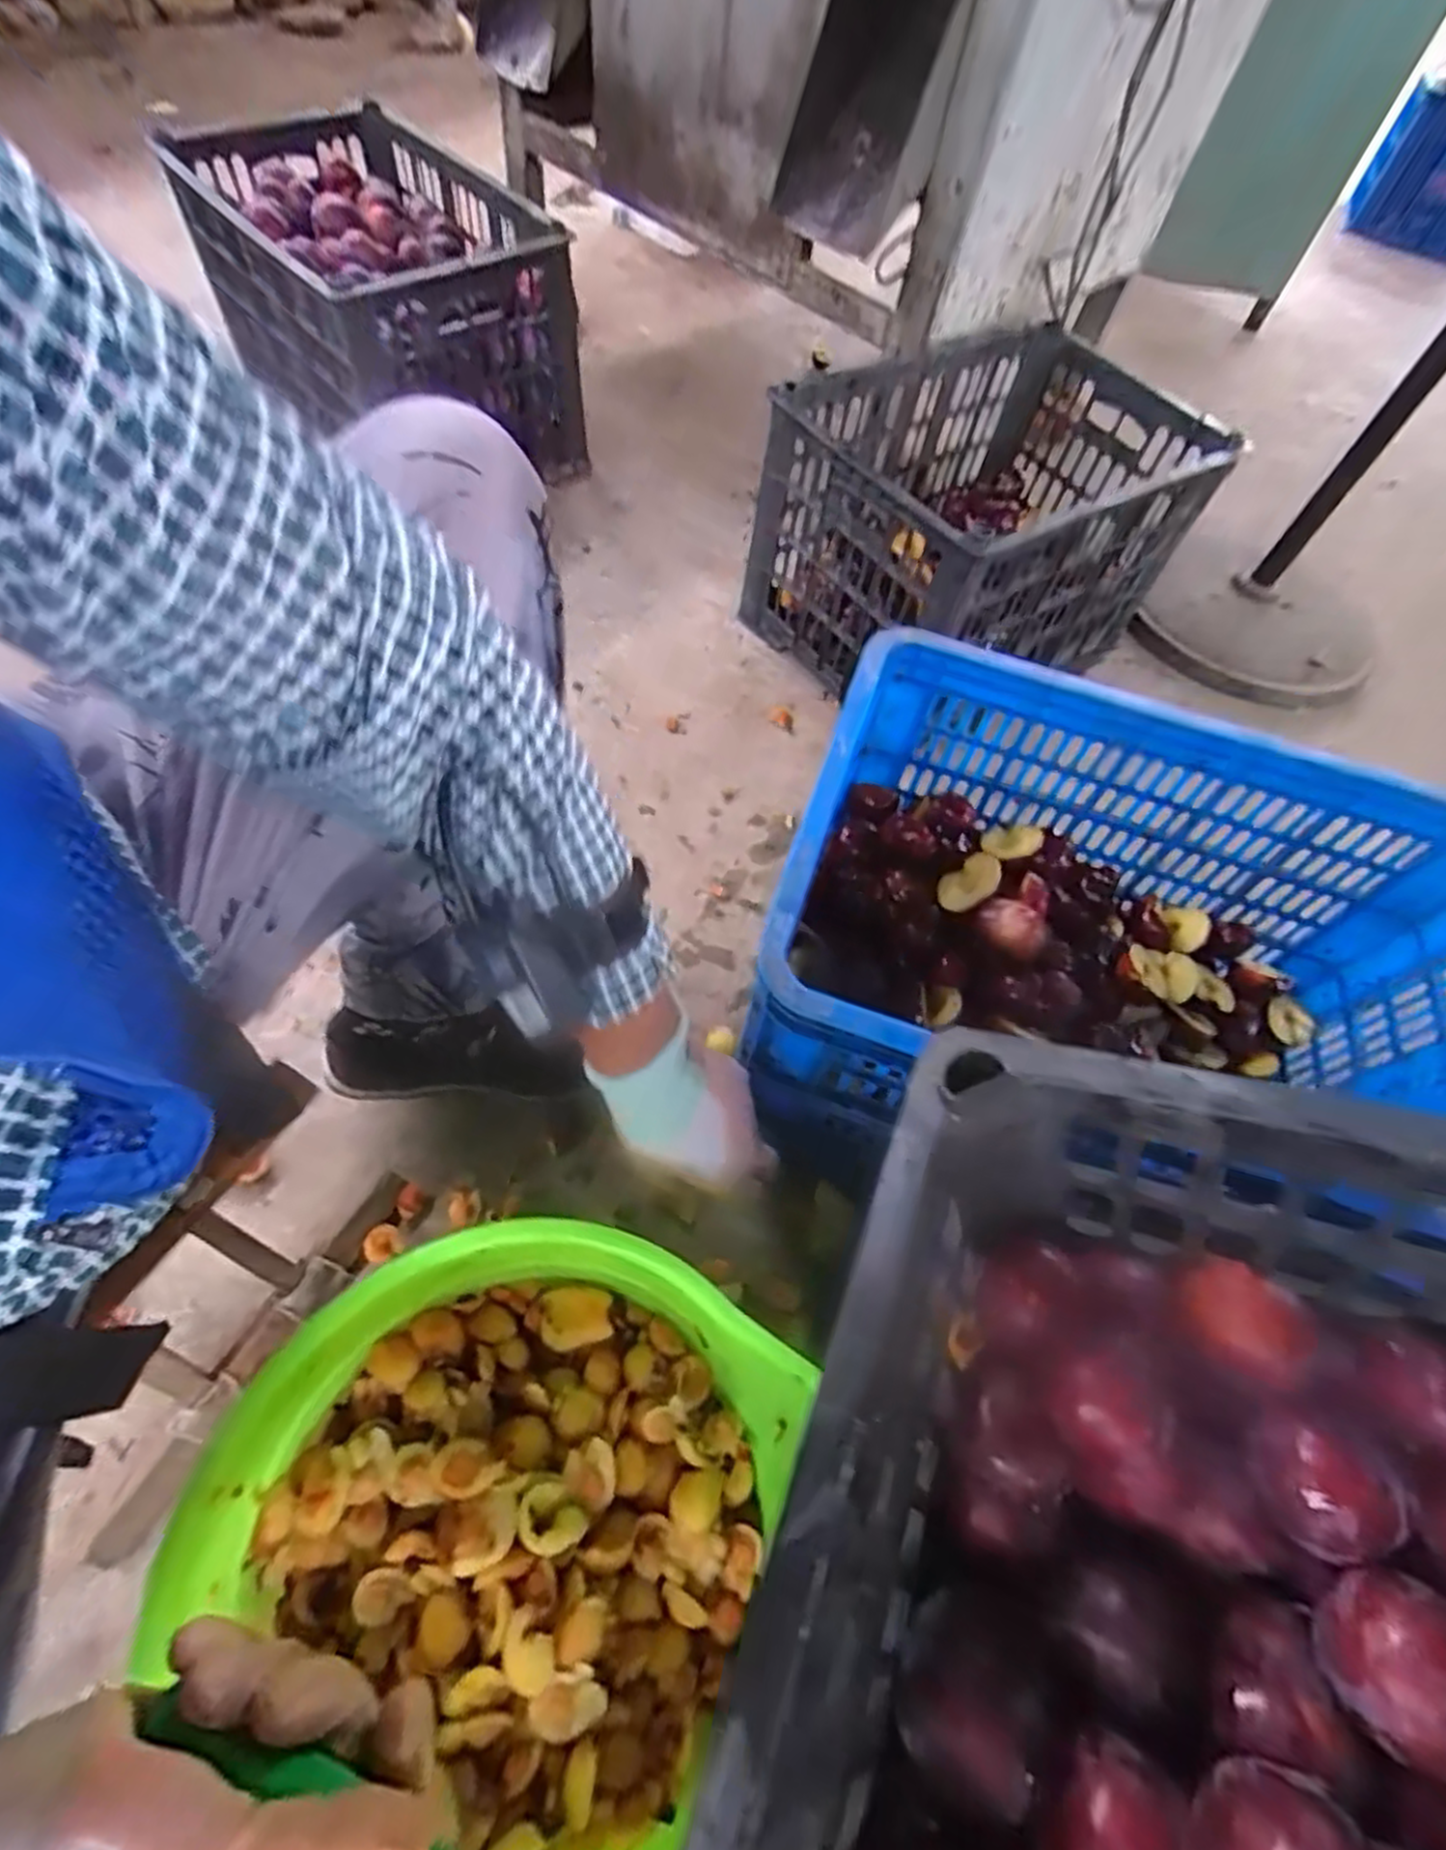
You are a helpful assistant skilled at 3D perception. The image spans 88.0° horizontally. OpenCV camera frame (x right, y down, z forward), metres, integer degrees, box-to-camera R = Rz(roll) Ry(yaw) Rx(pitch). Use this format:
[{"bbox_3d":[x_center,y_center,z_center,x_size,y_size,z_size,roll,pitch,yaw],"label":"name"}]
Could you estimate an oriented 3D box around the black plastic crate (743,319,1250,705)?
[{"bbox_3d":[0.325,-0.511,0.975,0.490,0.288,0.336,-30,66,-20],"label":"black plastic crate"}]

